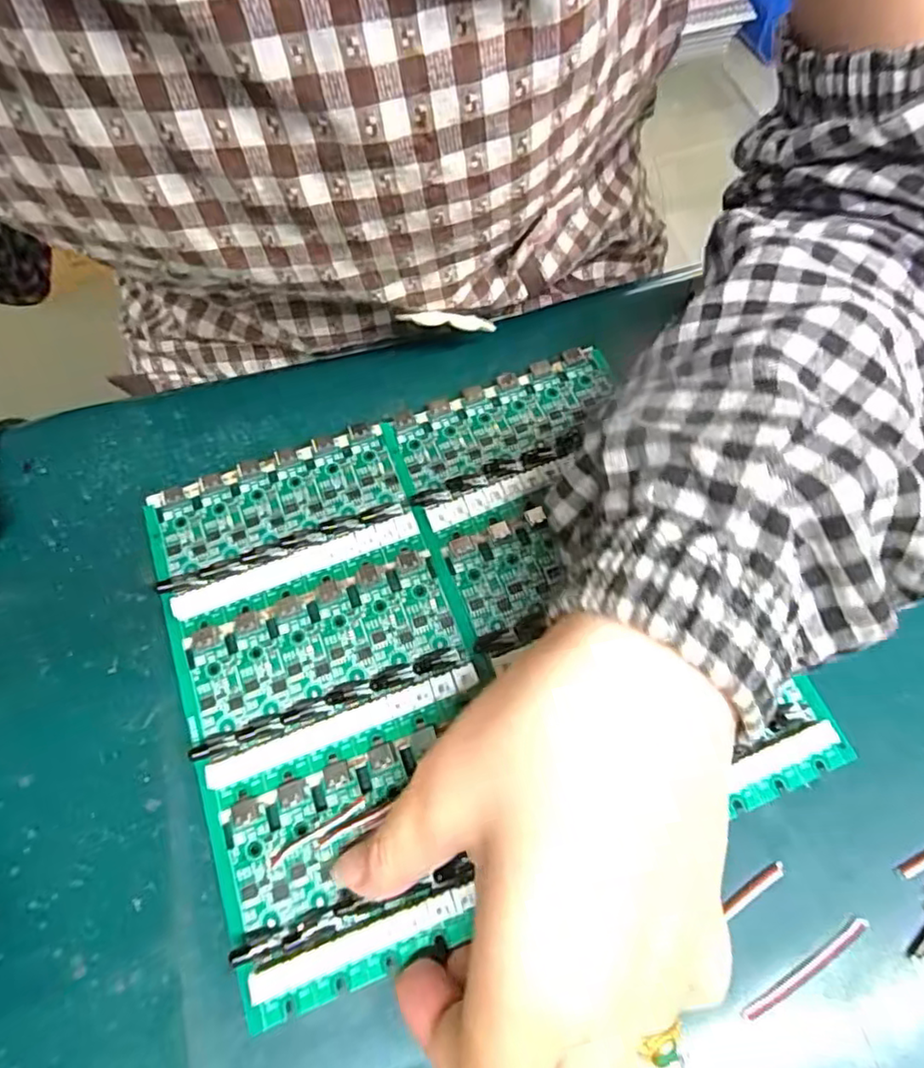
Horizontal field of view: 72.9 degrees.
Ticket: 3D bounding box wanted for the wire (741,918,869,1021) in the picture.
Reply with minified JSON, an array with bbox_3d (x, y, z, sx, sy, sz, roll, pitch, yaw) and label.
[{"bbox_3d":[0.105,0.134,0.191,0.047,0.004,0.004,-30,69,-10],"label":"wire"}]

